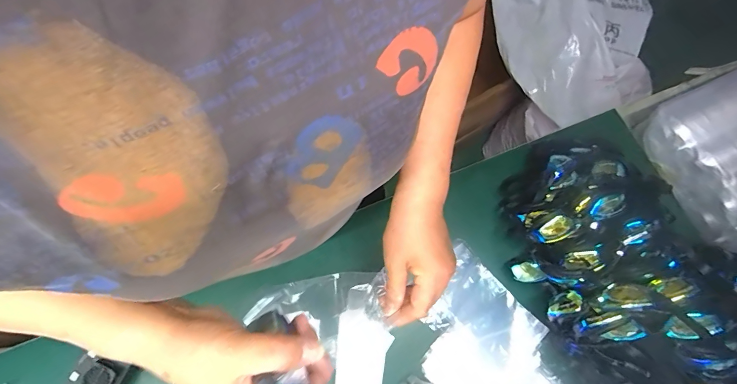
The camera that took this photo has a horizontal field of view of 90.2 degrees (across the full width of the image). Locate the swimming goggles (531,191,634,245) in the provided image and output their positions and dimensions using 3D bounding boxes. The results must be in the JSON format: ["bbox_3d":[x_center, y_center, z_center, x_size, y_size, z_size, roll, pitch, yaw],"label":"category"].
[{"bbox_3d":[0.316,0.037,0.551,0.145,0.030,0.041,-27,75,8],"label":"swimming goggles"}]

